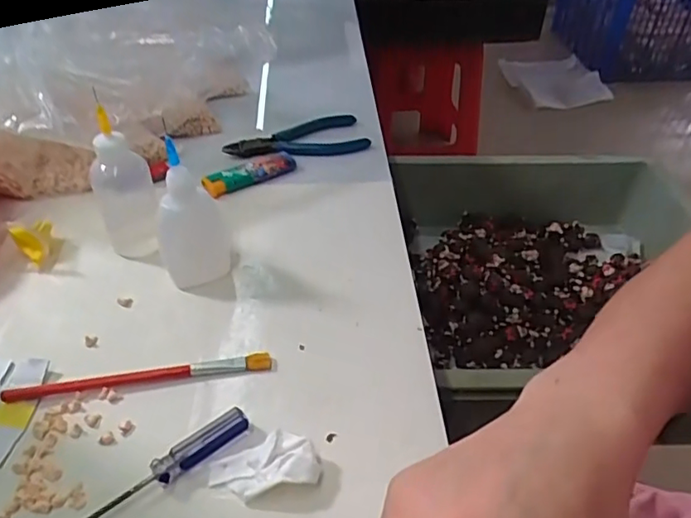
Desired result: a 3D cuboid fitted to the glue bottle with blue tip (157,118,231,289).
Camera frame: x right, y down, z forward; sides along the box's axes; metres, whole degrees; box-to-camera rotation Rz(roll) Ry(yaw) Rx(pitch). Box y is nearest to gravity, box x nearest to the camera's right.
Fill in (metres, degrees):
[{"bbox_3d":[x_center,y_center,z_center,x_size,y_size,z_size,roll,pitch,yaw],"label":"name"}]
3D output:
[{"bbox_3d":[-0.100,-0.029,0.367,0.042,0.104,0.030,-9,43,-12],"label":"glue bottle with blue tip"}]

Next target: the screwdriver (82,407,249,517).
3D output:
[{"bbox_3d":[-0.102,0.112,0.277,0.126,0.011,0.013,-29,50,-29],"label":"screwdriver"}]

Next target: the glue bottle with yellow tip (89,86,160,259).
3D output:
[{"bbox_3d":[-0.152,-0.055,0.393,0.038,0.105,0.033,-17,45,-19],"label":"glue bottle with yellow tip"}]

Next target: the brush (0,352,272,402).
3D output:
[{"bbox_3d":[-0.116,0.067,0.330,0.145,0.007,0.010,-6,42,-8],"label":"brush"}]

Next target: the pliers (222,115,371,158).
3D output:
[{"bbox_3d":[-0.045,-0.112,0.526,0.124,0.012,0.051,-5,42,-7],"label":"pliers"}]

